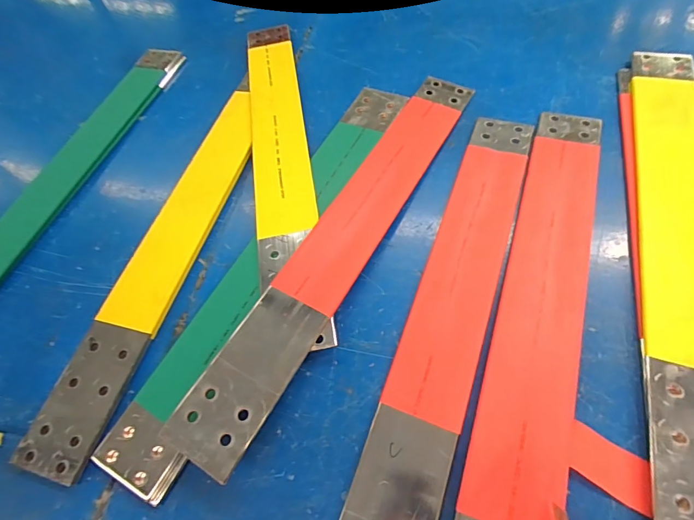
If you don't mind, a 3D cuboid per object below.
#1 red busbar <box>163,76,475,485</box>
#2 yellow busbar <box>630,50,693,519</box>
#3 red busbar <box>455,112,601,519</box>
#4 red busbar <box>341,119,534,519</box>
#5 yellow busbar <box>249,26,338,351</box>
[{"bbox_3d":[0.010,-0.054,0.587,0.102,0.015,0.734,27,63,15],"label":"red busbar"},{"bbox_3d":[0.464,-0.047,0.532,0.104,0.023,0.782,14,63,11],"label":"yellow busbar"},{"bbox_3d":[0.254,0.057,0.501,0.102,0.017,0.728,17,62,13],"label":"red busbar"},{"bbox_3d":[0.142,0.067,0.522,0.097,0.018,0.732,18,64,13],"label":"red busbar"},{"bbox_3d":[-0.123,-0.213,0.702,0.100,0.009,0.789,-11,58,0],"label":"yellow busbar"}]

